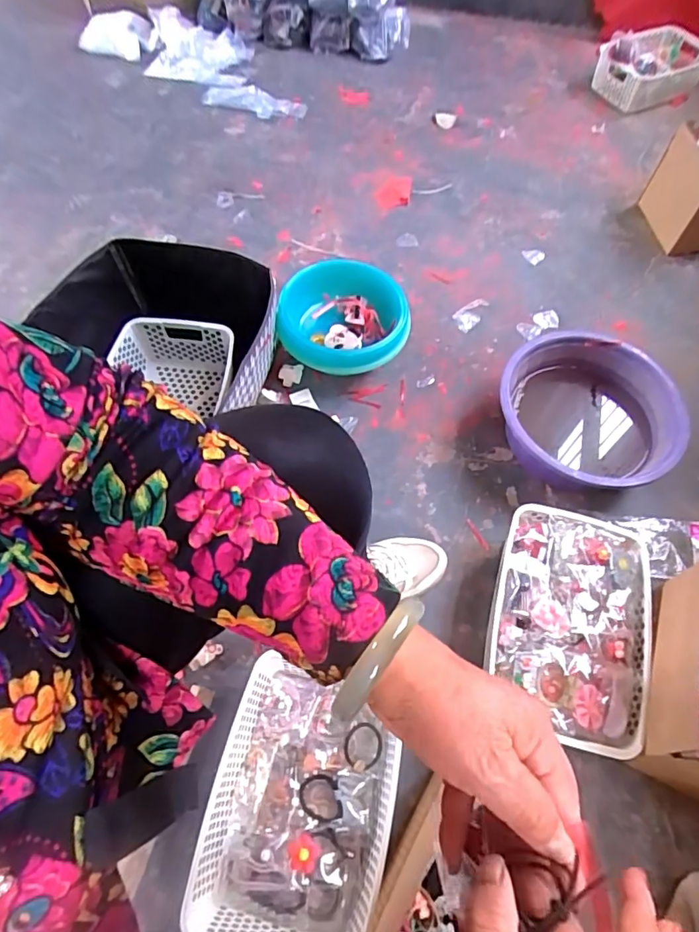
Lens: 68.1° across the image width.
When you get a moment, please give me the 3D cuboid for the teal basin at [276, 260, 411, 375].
[{"bbox_3d":[-0.009,-0.259,0.938,0.221,0.115,0.208,1,65,-3],"label":"teal basin"}]

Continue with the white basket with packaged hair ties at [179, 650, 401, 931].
[{"bbox_3d":[-0.055,0.392,0.607,0.201,0.082,0.279,14,65,3],"label":"white basket with packaged hair ties"}]

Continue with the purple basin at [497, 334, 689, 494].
[{"bbox_3d":[0.386,-0.082,0.859,0.279,0.112,0.266,1,65,-3],"label":"purple basin"}]

